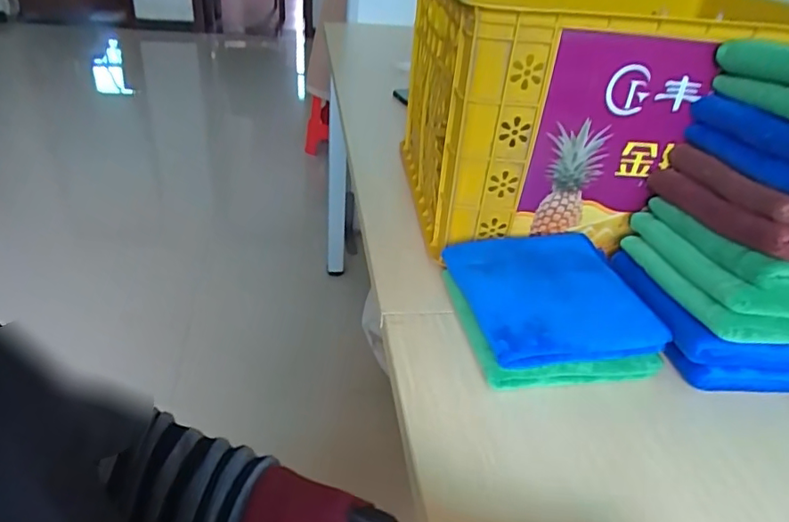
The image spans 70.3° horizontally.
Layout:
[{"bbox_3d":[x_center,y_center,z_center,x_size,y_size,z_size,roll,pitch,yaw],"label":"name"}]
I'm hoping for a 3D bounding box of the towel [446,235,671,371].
[{"bbox_3d":[0.151,0.028,0.553,0.171,0.032,0.175,-4,34,-15],"label":"towel"}]

